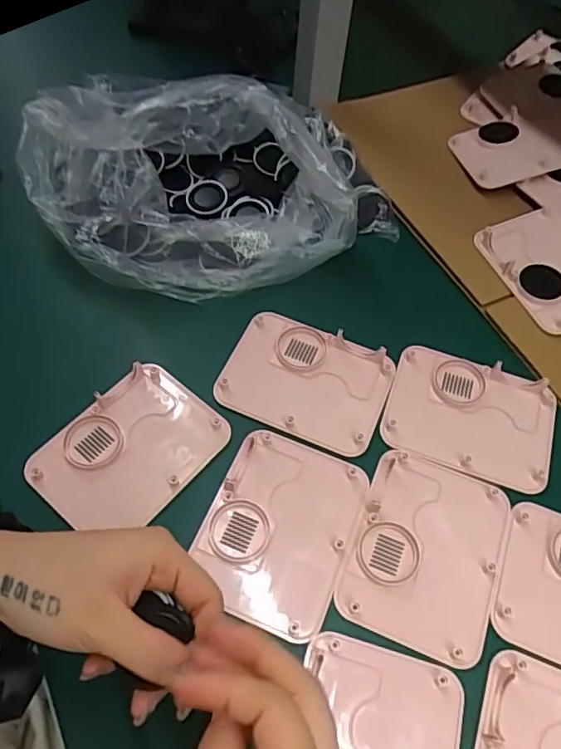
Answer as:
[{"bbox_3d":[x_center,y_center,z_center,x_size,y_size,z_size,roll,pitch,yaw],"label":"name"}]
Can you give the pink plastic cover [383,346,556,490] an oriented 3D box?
[{"bbox_3d":[0.147,0.032,0.442,0.125,0.010,0.096,18,60,10],"label":"pink plastic cover"}]

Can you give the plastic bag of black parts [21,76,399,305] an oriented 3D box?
[{"bbox_3d":[-0.060,-0.180,0.499,0.292,0.115,0.203,-19,61,-12],"label":"plastic bag of black parts"}]

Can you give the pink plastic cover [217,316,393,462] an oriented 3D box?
[{"bbox_3d":[0.020,0.003,0.449,0.125,0.008,0.095,20,61,11],"label":"pink plastic cover"}]

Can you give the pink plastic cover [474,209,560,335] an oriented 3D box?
[{"bbox_3d":[0.245,-0.097,0.514,0.093,0.016,0.124,-16,61,-10],"label":"pink plastic cover"}]

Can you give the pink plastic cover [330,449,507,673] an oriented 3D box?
[{"bbox_3d":[0.098,0.118,0.387,0.096,0.008,0.126,19,61,10],"label":"pink plastic cover"}]

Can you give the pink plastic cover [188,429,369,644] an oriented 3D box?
[{"bbox_3d":[0.000,0.103,0.390,0.097,0.007,0.128,20,61,11],"label":"pink plastic cover"}]

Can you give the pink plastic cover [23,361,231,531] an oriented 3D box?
[{"bbox_3d":[-0.108,0.054,0.413,0.093,0.010,0.124,37,65,19],"label":"pink plastic cover"}]

